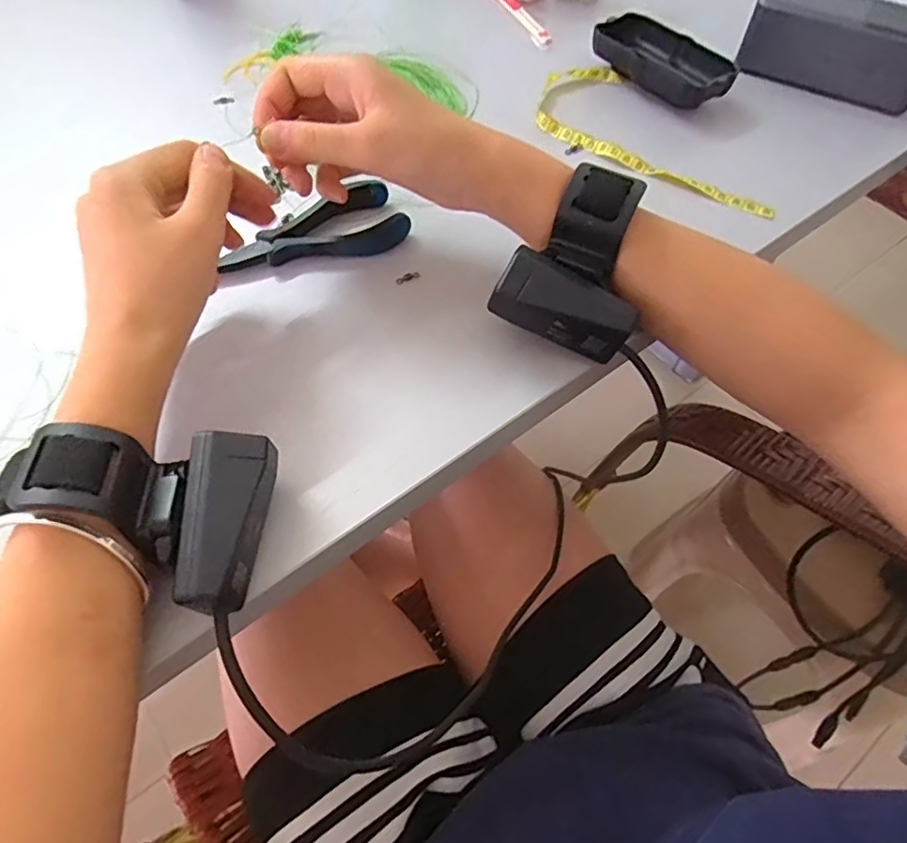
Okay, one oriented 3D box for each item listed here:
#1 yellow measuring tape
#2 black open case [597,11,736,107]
[{"bbox_3d":[0.144,-0.203,0.417,0.192,0.014,0.085,35,64,20],"label":"yellow measuring tape"},{"bbox_3d":[0.155,-0.268,0.444,0.046,0.030,0.113,-34,63,-20],"label":"black open case"}]

